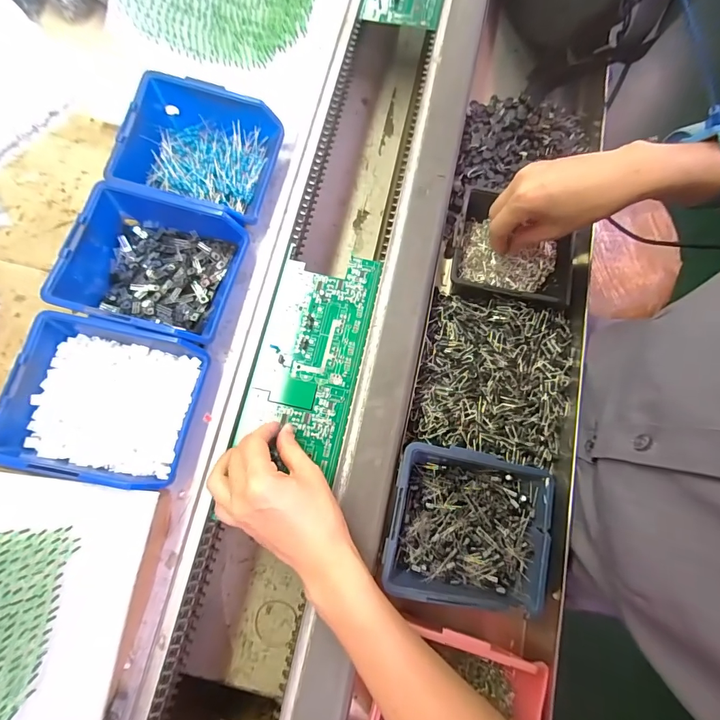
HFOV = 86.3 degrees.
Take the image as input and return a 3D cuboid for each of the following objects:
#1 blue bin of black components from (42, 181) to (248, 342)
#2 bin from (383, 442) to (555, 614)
[{"bbox_3d":[-0.188,-0.085,0.339,0.142,0.056,0.115,13,77,3],"label":"blue bin of black components"},{"bbox_3d":[0.096,0.142,0.333,0.137,0.046,0.120,11,76,2],"label":"bin"}]

